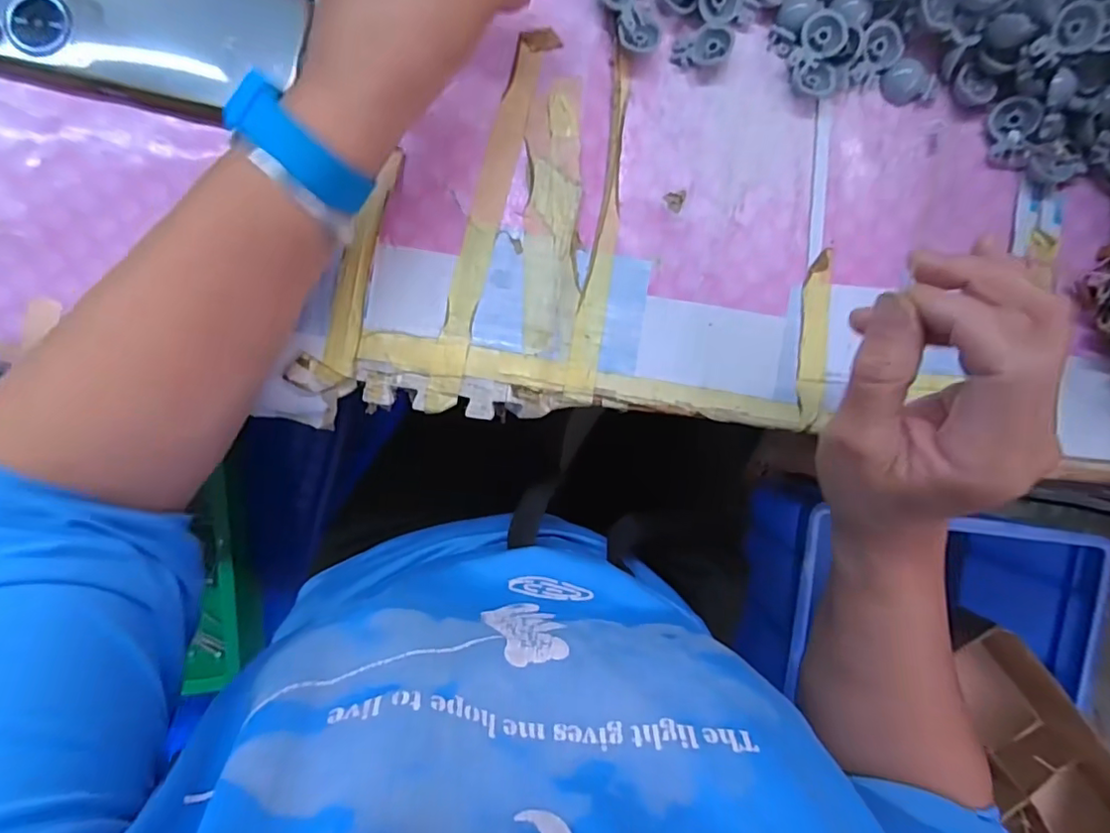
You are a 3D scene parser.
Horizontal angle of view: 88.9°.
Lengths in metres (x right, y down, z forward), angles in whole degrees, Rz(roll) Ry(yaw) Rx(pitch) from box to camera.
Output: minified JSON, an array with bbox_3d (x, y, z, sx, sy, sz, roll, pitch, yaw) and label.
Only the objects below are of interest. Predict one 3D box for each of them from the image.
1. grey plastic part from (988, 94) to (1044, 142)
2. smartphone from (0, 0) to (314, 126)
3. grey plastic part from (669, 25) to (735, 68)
[{"bbox_3d":[0.267,-0.172,0.328,0.013,0.024,0.024,-4,85,-48],"label":"grey plastic part"},{"bbox_3d":[-0.220,-0.211,0.301,0.158,0.011,0.087,11,89,-4],"label":"smartphone"},{"bbox_3d":[0.084,-0.210,0.322,0.030,0.013,0.019,-9,91,-4],"label":"grey plastic part"}]

